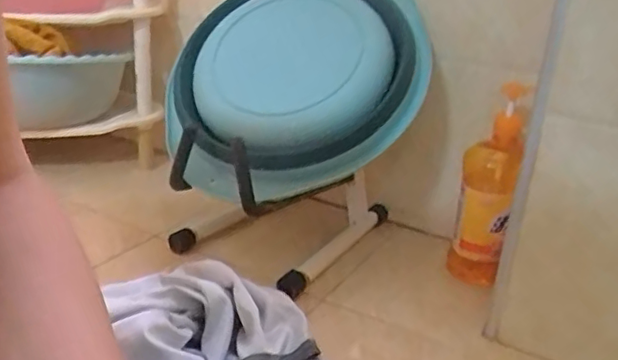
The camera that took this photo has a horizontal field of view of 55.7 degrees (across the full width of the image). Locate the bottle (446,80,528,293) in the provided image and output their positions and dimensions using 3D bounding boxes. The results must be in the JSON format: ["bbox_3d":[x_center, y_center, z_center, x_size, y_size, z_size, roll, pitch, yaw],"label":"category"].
[{"bbox_3d":[0.242,0.016,0.802,0.069,0.280,0.093,9,22,14],"label":"bottle"}]

